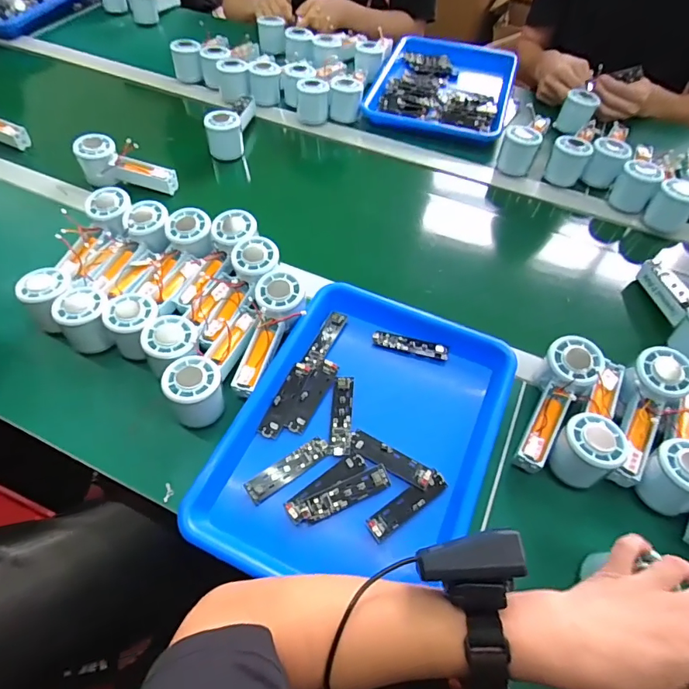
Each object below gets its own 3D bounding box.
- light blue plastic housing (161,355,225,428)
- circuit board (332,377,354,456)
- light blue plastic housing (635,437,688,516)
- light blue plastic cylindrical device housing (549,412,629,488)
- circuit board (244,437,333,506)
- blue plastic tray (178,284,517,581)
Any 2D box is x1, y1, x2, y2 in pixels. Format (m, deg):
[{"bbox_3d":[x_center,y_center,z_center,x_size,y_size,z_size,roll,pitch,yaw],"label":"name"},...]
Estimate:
[{"bbox_3d":[-0.160,0.049,0.496,0.056,0.062,0.055,1,57,-1],"label":"light blue plastic housing"},{"bbox_3d":[-0.002,0.077,0.504,0.022,0.011,0.088,3,57,0],"label":"circuit board"},{"bbox_3d":[0.325,0.133,0.456,0.056,0.071,0.056,1,57,-1],"label":"light blue plastic housing"},{"bbox_3d":[0.245,0.108,0.469,0.057,0.069,0.056,1,57,-1],"label":"light blue plastic cylindrical device housing"},{"bbox_3d":[-0.056,0.128,0.475,0.093,0.004,0.025,-31,63,-20],"label":"circuit board"},{"bbox_3d":[0.025,0.090,0.498,0.264,0.035,0.332,21,58,11],"label":"blue plastic tray"}]

